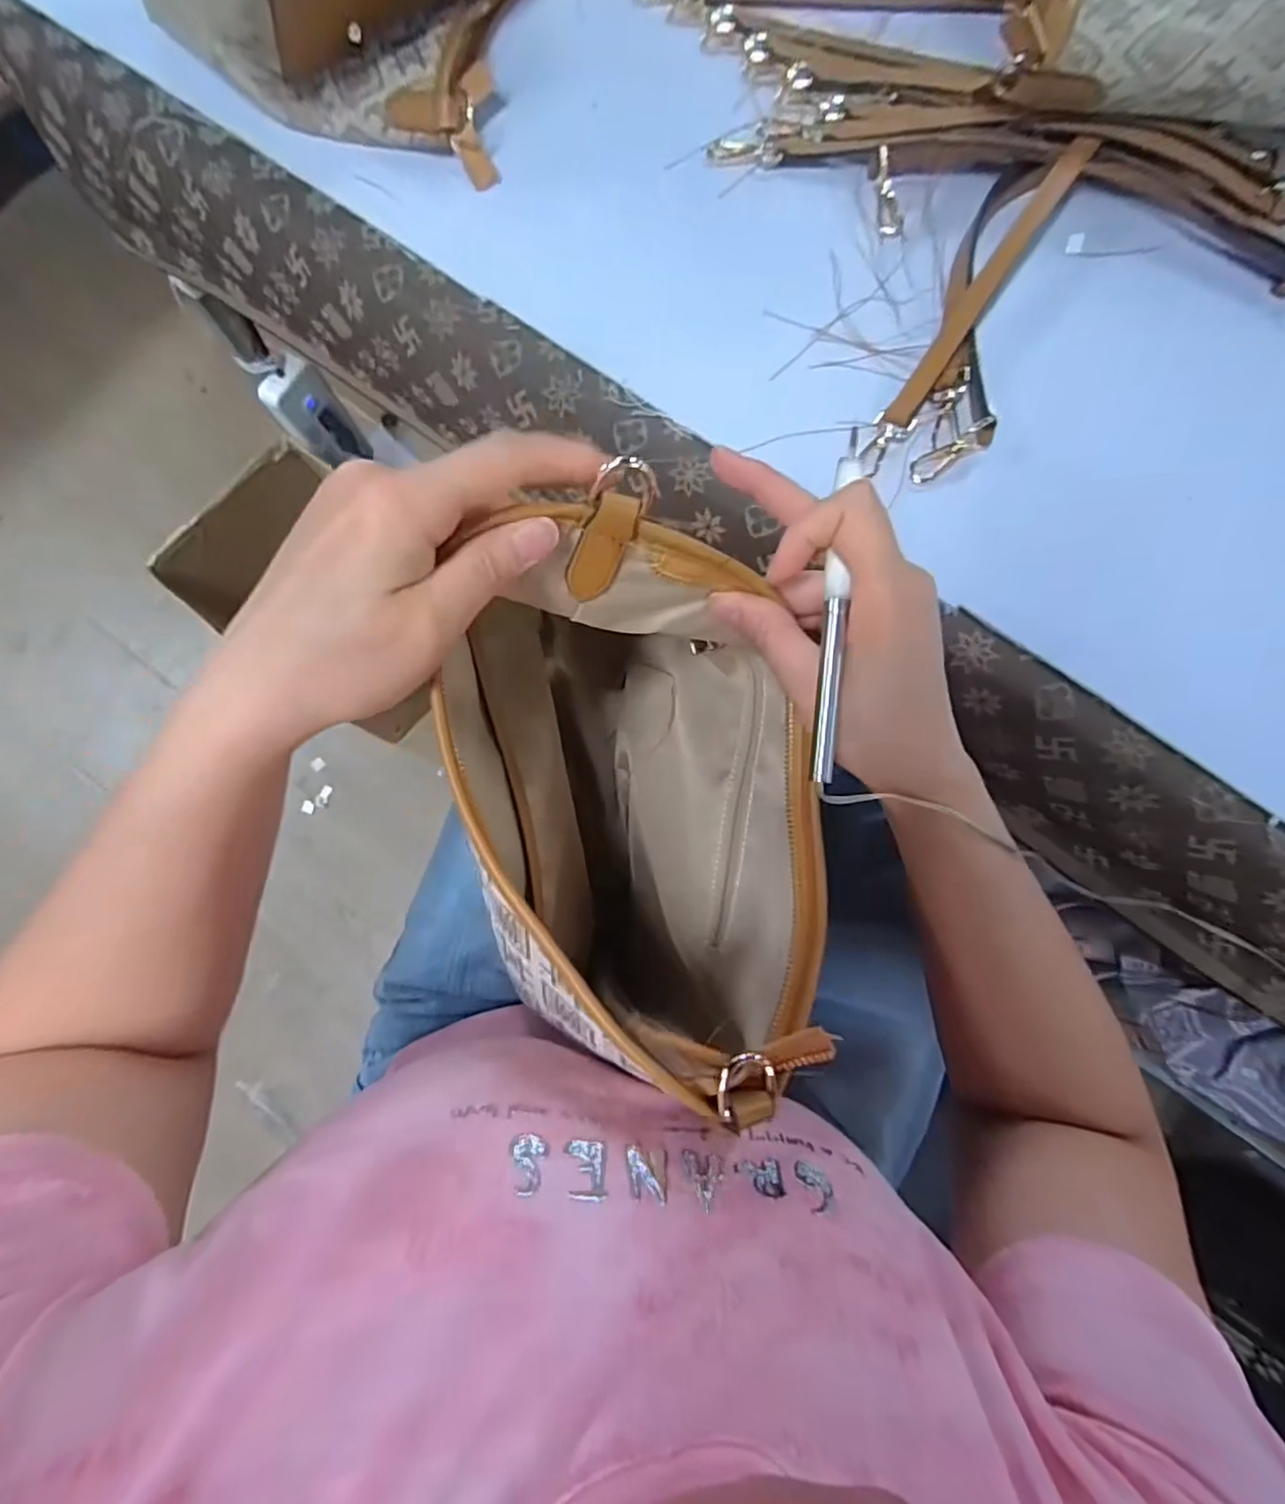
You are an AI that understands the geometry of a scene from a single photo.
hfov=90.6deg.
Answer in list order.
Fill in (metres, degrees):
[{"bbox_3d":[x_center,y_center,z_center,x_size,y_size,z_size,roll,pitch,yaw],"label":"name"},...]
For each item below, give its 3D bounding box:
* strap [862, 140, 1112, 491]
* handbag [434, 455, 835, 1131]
[{"bbox_3d":[0.205,-0.262,0.375,0.060,0.024,0.234,26,80,5],"label":"strap"},{"bbox_3d":[0.004,0.022,0.314,0.132,0.212,0.238,-14,79,-3],"label":"handbag"}]

